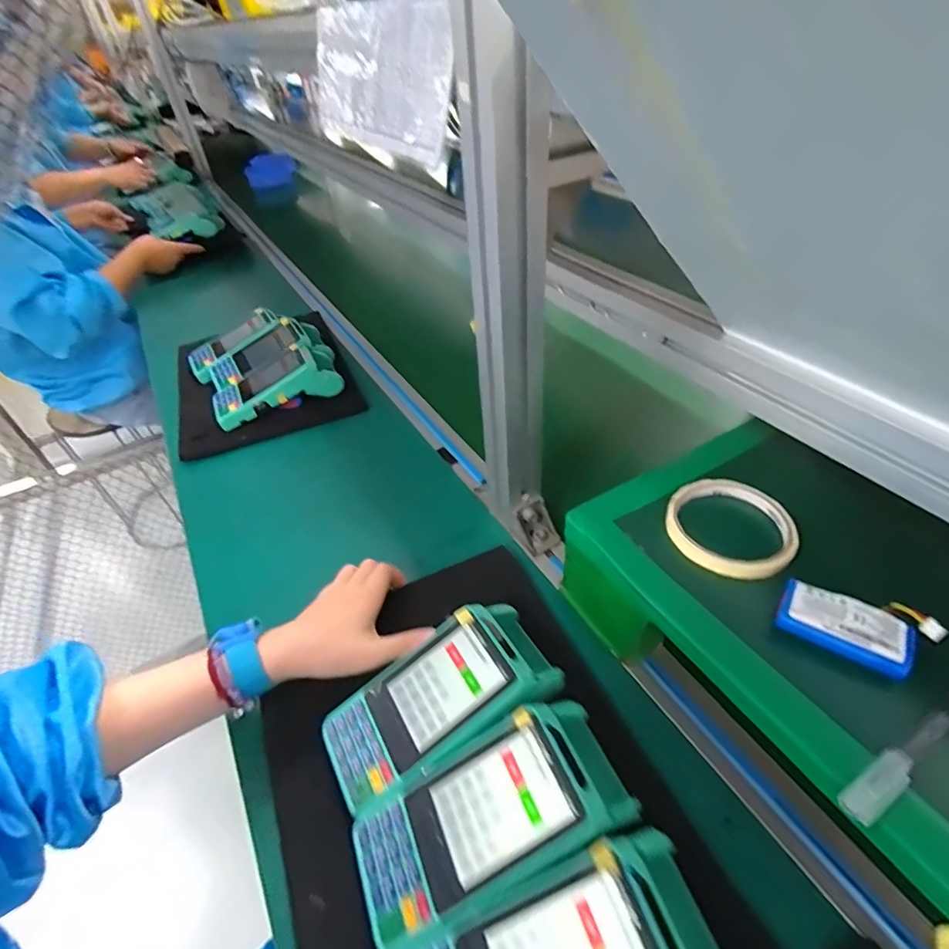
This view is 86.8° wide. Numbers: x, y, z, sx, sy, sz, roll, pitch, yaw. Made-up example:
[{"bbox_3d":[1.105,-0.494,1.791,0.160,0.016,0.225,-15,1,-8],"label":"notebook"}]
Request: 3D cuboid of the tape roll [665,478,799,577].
[{"bbox_3d":[0.194,0.037,0.383,0.088,0.018,0.086,-3,44,3],"label":"tape roll"}]

